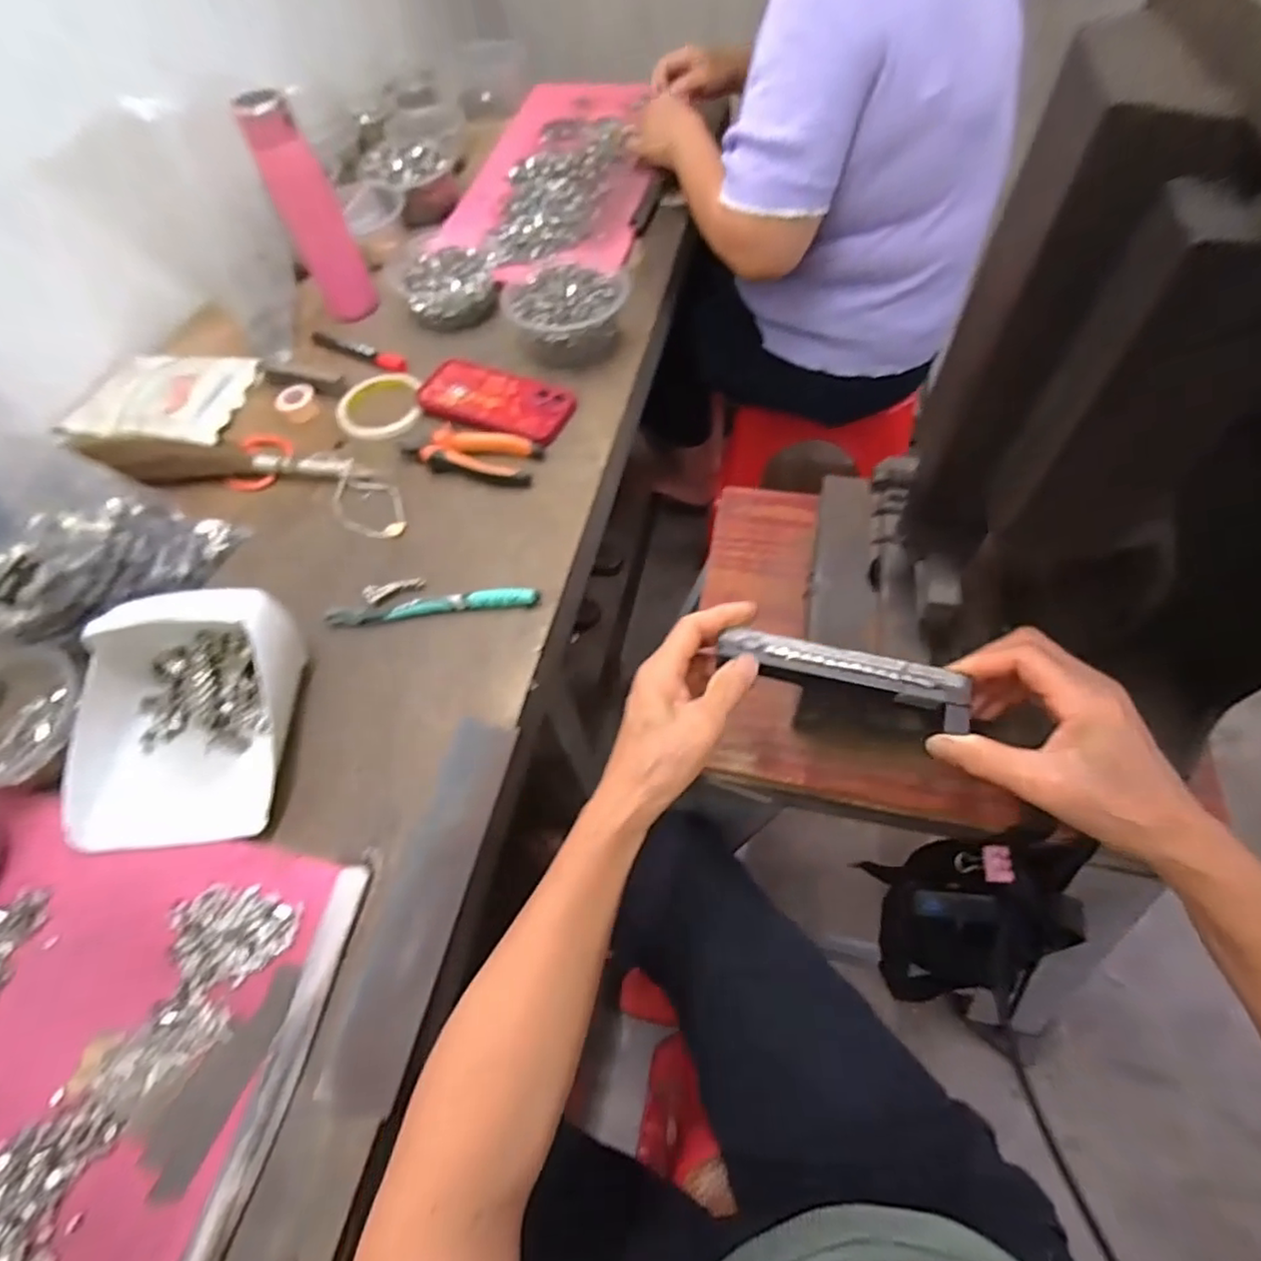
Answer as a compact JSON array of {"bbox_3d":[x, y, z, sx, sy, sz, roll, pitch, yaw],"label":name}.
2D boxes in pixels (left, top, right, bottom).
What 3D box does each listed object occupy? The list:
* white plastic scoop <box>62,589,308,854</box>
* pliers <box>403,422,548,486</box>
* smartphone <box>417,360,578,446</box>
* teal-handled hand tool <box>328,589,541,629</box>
[{"bbox_3d":[-0.338,0.057,0.475,0.155,0.082,0.184,-4,59,-2],"label":"white plastic scoop"},{"bbox_3d":[-0.161,-0.179,0.638,0.136,0.023,0.048,8,60,11],"label":"pliers"},{"bbox_3d":[-0.150,-0.247,0.682,0.171,0.016,0.095,22,63,18],"label":"smartphone"},{"bbox_3d":[-0.171,-0.022,0.556,0.181,0.017,0.020,-8,58,1],"label":"teal-handled hand tool"}]

